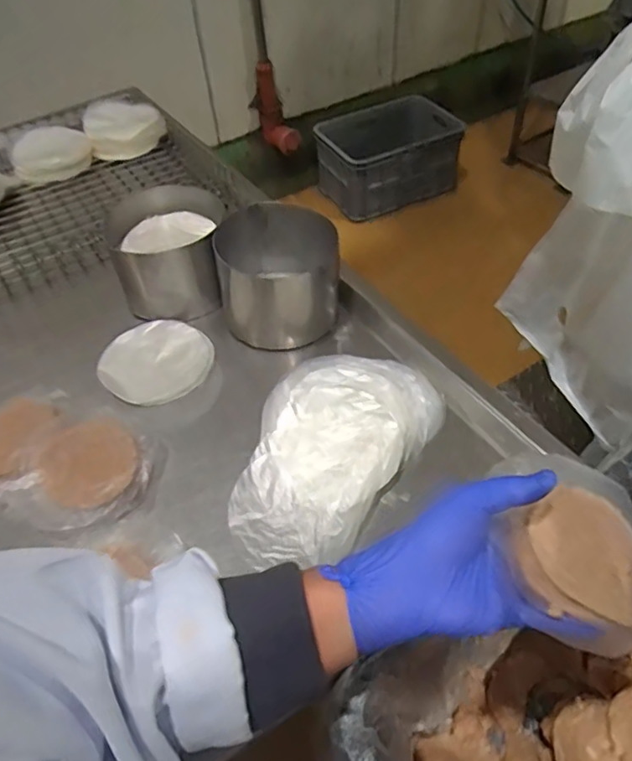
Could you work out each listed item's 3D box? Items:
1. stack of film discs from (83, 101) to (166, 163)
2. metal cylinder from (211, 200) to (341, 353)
[{"bbox_3d":[-0.333,-0.440,1.006,0.132,0.051,0.125,-18,51,-10],"label":"stack of film discs"},{"bbox_3d":[-0.045,-0.126,0.684,0.141,0.101,0.149,-10,50,-3],"label":"metal cylinder"}]

